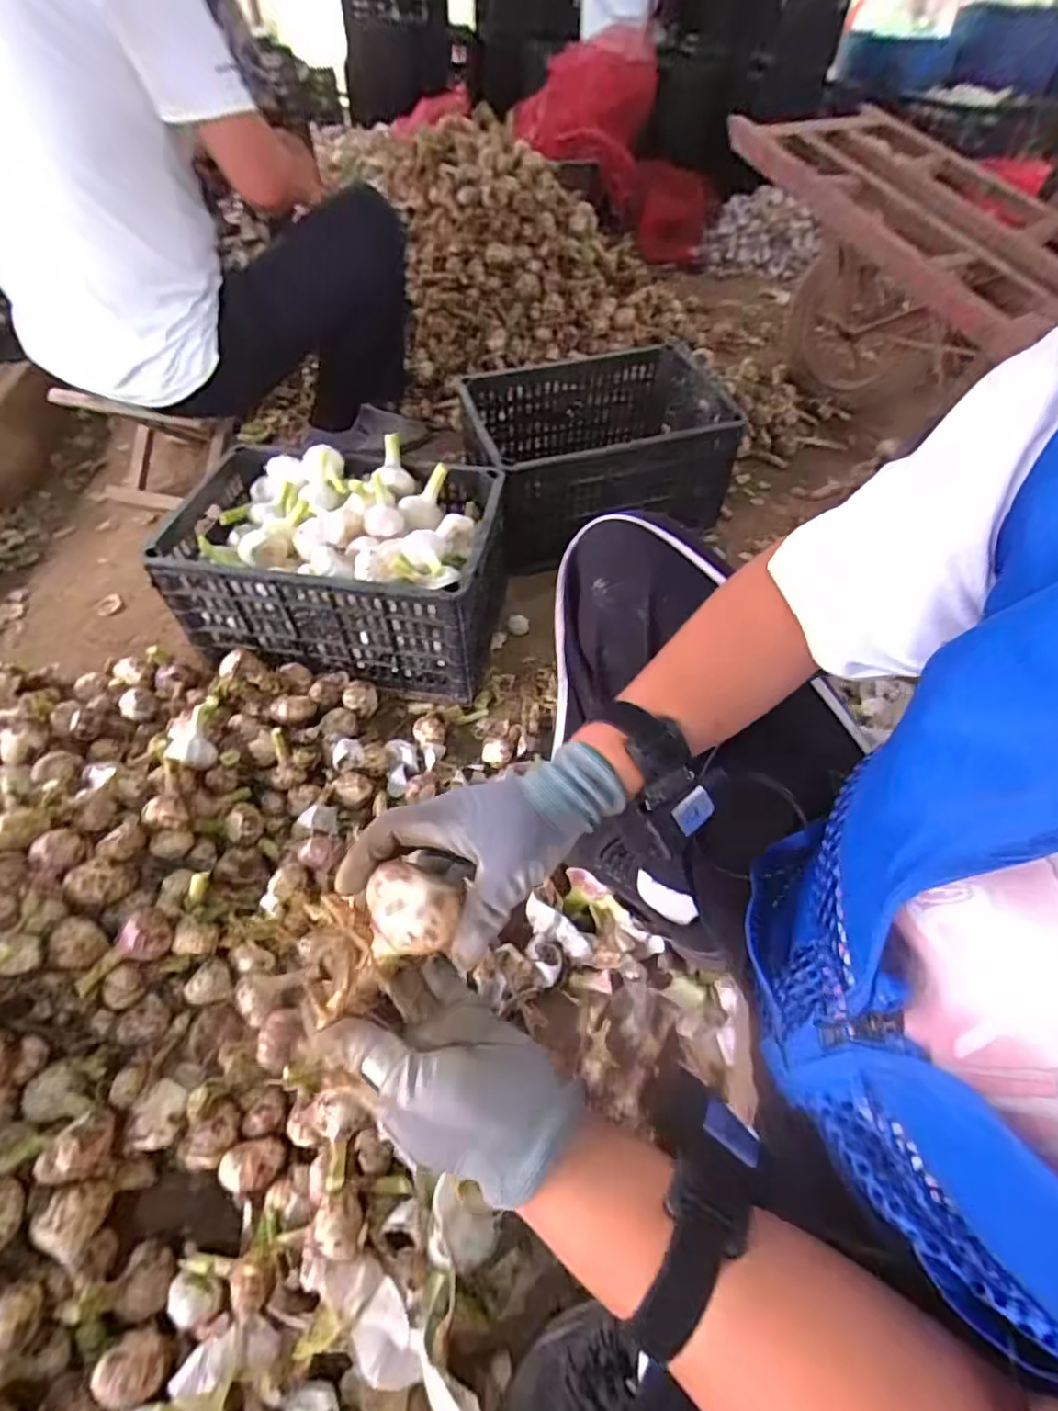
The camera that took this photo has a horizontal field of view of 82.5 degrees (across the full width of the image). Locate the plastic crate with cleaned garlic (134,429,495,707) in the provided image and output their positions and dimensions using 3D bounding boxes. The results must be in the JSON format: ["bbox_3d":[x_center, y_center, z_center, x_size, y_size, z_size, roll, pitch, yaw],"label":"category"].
[{"bbox_3d":[-0.286,-0.232,0.943,0.469,0.217,0.312,9,54,5],"label":"plastic crate with cleaned garlic"}]

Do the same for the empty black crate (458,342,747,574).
[{"bbox_3d":[0.150,-0.500,1.200,0.494,0.256,0.381,-13,55,-11],"label":"empty black crate"}]

